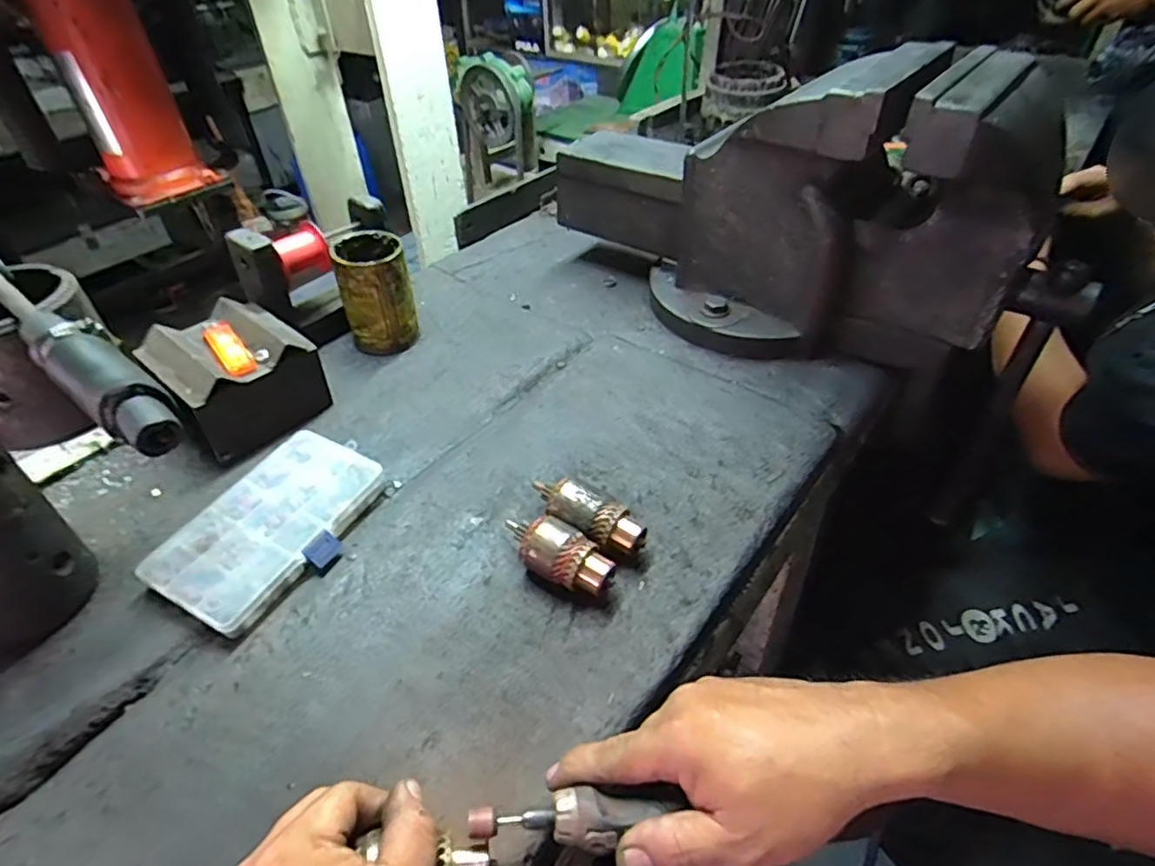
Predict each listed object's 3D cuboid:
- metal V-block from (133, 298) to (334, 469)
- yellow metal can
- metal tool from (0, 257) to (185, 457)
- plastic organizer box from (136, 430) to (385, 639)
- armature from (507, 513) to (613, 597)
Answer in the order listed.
[{"bbox_3d":[-0.326,-0.055,0.600,0.109,0.096,0.121,31,52,29],"label":"metal V-block"},{"bbox_3d":[-0.224,-0.156,0.693,0.073,0.117,0.069,-12,44,-11],"label":"yellow metal can"},{"bbox_3d":[-0.282,-0.059,0.324,0.256,0.030,0.029,28,50,28],"label":"metal tool"},{"bbox_3d":[-0.247,0.077,0.509,0.115,0.029,0.173,19,47,20],"label":"plastic organizer box"},{"bbox_3d":[-0.015,0.096,0.482,0.094,0.039,0.041,21,47,22],"label":"armature"}]

